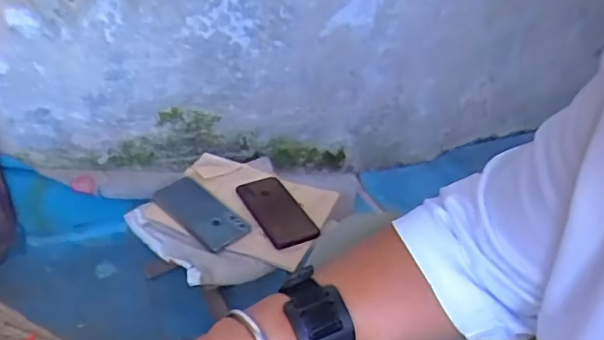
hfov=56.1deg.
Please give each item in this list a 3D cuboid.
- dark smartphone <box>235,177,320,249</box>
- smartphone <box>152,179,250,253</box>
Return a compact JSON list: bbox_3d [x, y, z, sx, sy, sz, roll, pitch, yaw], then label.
[{"bbox_3d":[-0.038,0.062,0.893,0.078,0.008,0.162,-12,38,-26],"label":"dark smartphone"},{"bbox_3d":[-0.158,0.063,0.876,0.165,0.008,0.076,31,41,32],"label":"smartphone"}]

